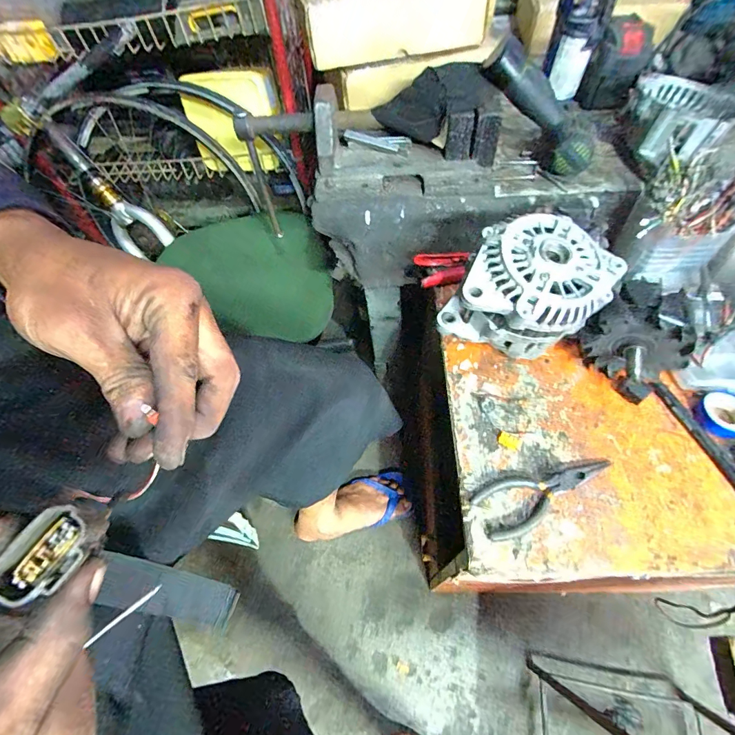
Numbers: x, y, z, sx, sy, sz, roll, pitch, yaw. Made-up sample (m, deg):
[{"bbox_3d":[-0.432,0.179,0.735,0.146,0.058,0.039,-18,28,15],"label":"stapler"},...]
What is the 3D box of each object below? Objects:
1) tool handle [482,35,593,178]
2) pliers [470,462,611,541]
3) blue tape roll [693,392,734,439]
[{"bbox_3d":[0.237,-0.351,0.530,0.060,0.059,0.195,-44,98,-21],"label":"tool handle"},{"bbox_3d":[0.179,0.122,0.392,0.147,0.013,0.050,-20,59,-8],"label":"pliers"},{"bbox_3d":[0.387,0.051,0.420,0.051,0.013,0.048,-2,58,3],"label":"blue tape roll"}]

